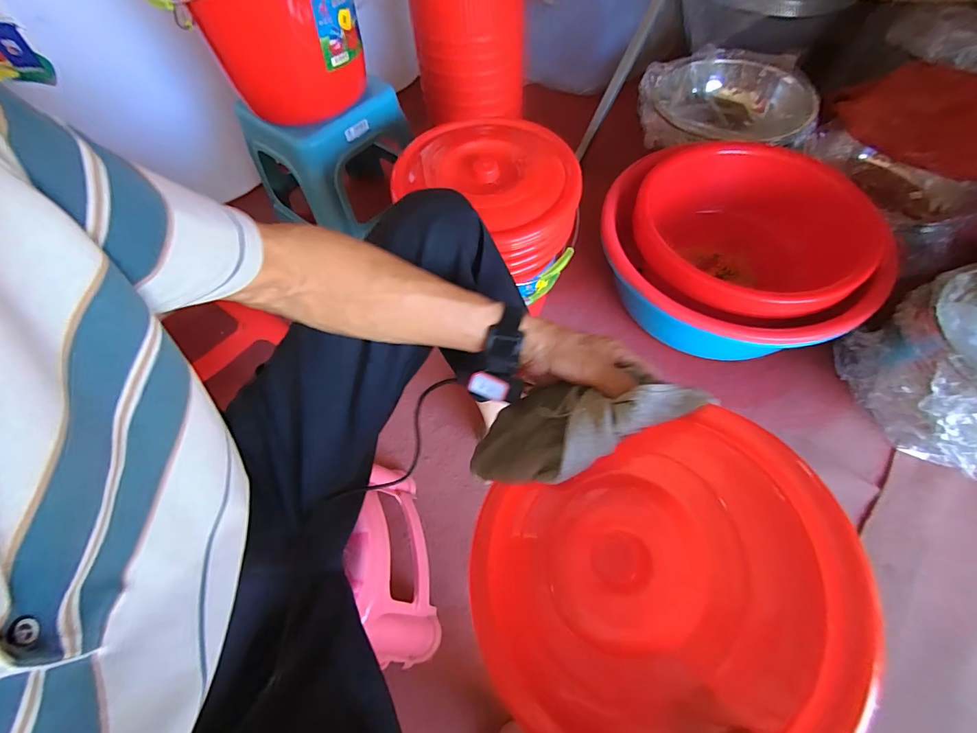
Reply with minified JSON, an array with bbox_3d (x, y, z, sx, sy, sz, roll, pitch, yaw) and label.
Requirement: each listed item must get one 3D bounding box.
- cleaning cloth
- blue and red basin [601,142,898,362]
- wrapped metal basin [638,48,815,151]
[{"bbox_3d":[0.073,0.068,0.421,0.257,0.066,0.092,-23,53,36],"label":"cleaning cloth"},{"bbox_3d":[0.494,-0.229,0.876,0.456,0.203,0.502,-8,60,-1],"label":"blue and red basin"},{"bbox_3d":[0.601,-0.676,1.102,0.391,0.128,0.379,-1,60,2],"label":"wrapped metal basin"}]

